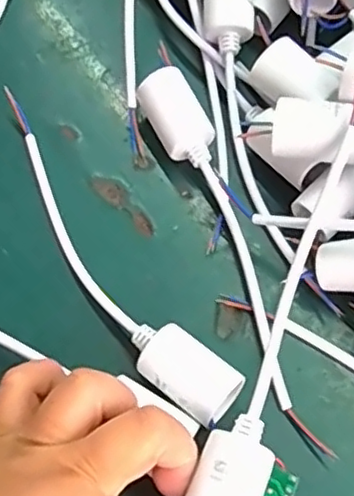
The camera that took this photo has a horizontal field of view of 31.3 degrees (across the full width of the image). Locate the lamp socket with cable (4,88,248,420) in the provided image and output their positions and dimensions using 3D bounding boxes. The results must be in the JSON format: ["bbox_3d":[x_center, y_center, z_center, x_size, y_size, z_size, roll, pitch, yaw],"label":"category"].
[{"bbox_3d":[-0.042,0.001,0.319,0.033,0.028,0.206,-36,72,-12],"label":"lamp socket with cable"}]

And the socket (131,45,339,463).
[{"bbox_3d":[0.030,-0.005,0.319,0.029,0.030,0.214,-22,69,-7],"label":"socket"}]

